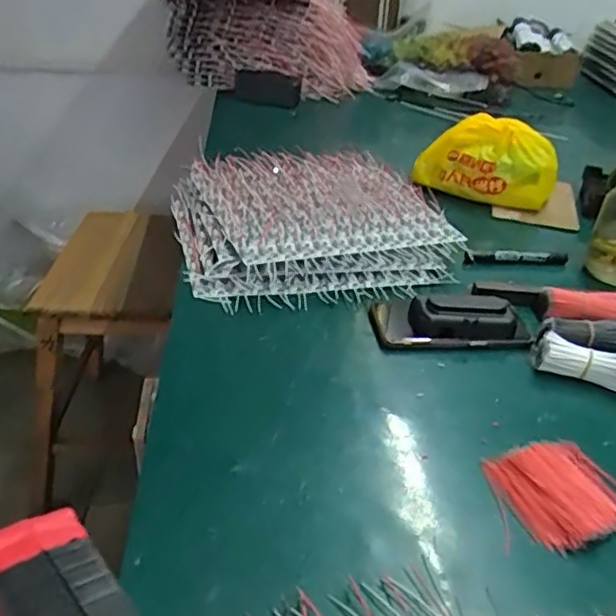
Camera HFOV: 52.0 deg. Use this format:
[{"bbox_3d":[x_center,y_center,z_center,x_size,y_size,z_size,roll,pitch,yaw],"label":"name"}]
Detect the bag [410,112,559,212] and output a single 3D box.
[{"bbox_3d":[0.266,-0.224,0.957,0.211,0.112,0.065,14,36,16],"label":"bag"}]

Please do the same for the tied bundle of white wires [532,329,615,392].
[{"bbox_3d":[0.274,0.053,0.624,0.093,0.036,0.031,18,38,21],"label":"tied bundle of white wires"}]

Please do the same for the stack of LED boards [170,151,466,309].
[{"bbox_3d":[0.000,-0.124,0.838,0.341,0.057,0.333,-7,36,-14],"label":"stack of LED boards"}]

